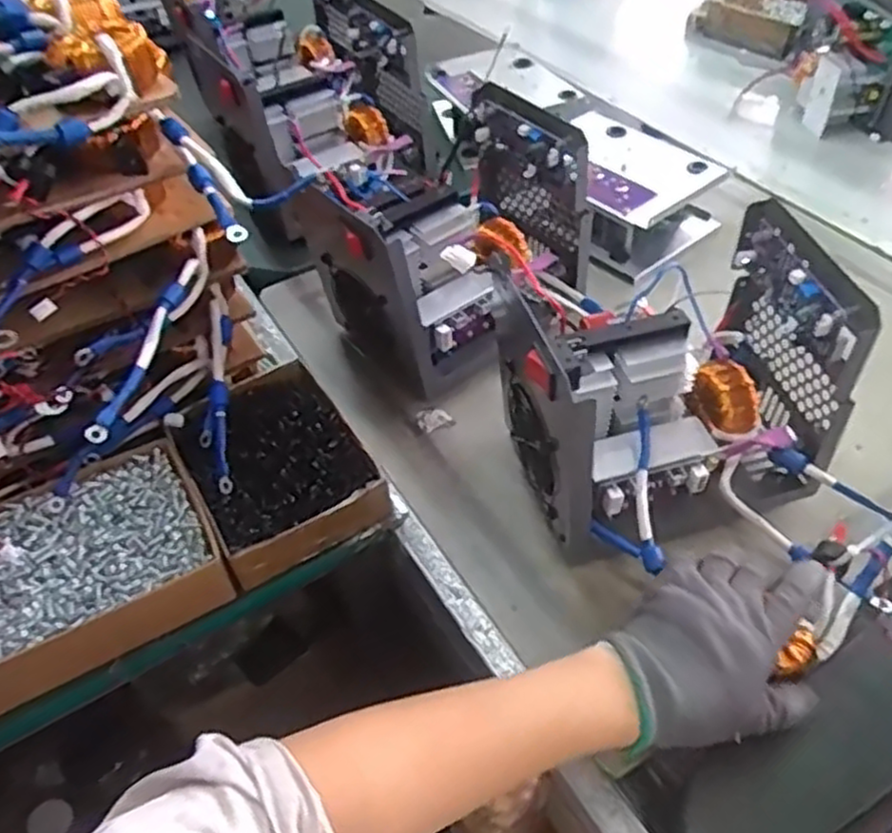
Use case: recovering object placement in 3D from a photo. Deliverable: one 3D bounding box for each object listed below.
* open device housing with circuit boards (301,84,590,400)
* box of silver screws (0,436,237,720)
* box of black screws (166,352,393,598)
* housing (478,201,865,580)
[{"bbox_3d":[0.020,-0.168,0.700,0.284,0.194,0.150,-32,53,-24],"label":"open device housing with circuit boards"},{"bbox_3d":[-0.281,0.115,0.541,0.213,0.043,0.146,-26,51,-19],"label":"box of silver screws"},{"bbox_3d":[-0.140,0.040,0.604,0.129,0.057,0.174,-26,51,-19],"label":"box of black screws"},{"bbox_3d":[0.171,-0.009,0.550,0.240,0.191,0.168,-19,49,-13],"label":"housing"}]

